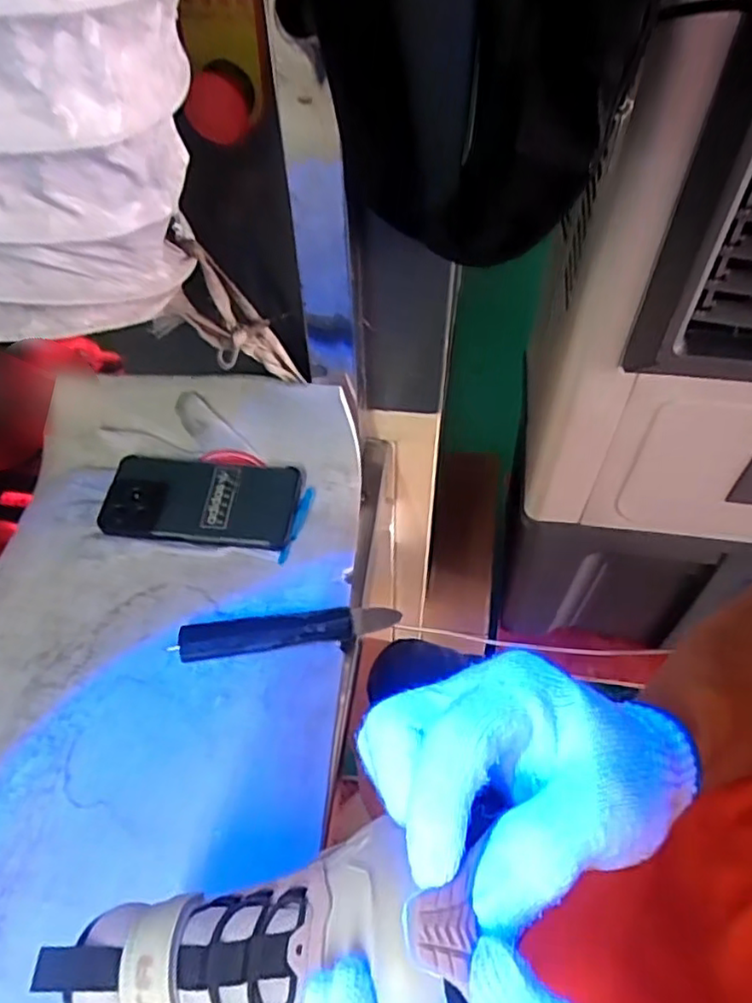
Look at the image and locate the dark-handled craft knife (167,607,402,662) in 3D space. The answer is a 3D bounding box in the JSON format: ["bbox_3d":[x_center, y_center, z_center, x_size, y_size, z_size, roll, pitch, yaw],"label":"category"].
[{"bbox_3d":[-0.067,0.099,0.507,0.166,0.015,0.026,-7,53,-4],"label":"dark-handled craft knife"}]

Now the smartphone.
[{"bbox_3d":[-0.151,-0.002,0.569,0.162,0.011,0.079,4,63,4],"label":"smartphone"}]

